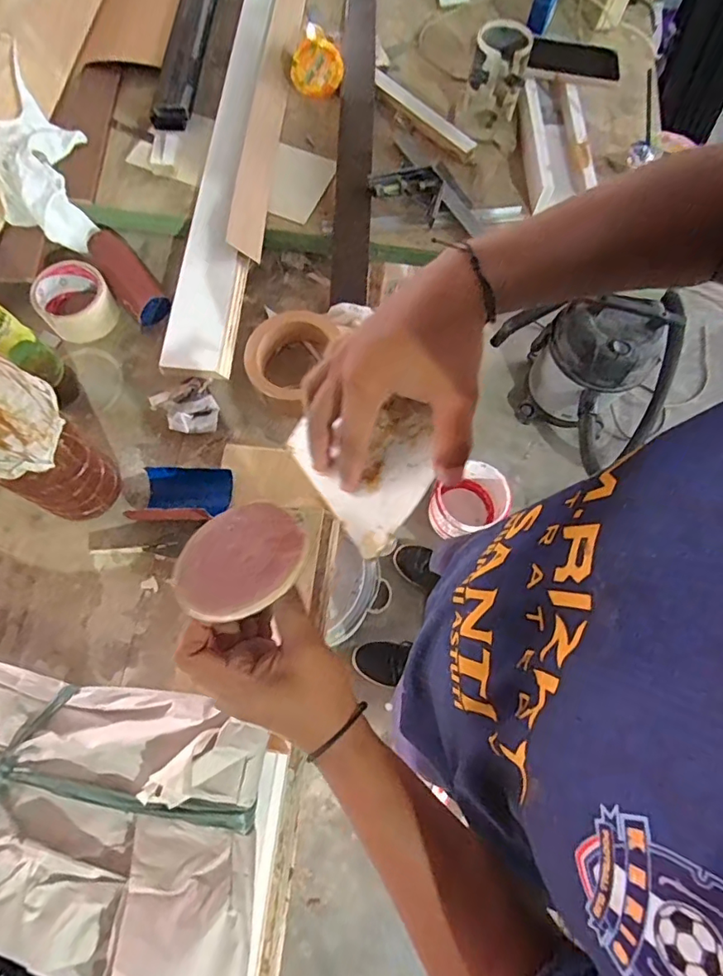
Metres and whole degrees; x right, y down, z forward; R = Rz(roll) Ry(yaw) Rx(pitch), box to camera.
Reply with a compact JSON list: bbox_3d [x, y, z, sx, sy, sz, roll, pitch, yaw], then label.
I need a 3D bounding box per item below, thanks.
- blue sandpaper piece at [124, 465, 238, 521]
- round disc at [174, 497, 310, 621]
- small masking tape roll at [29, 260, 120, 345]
[{"bbox_3d":[-0.198,0.005,0.571,0.100,0.047,0.061,-1,78,13],"label":"blue sandpaper piece"},{"bbox_3d":[-0.076,0.042,0.322,0.082,0.005,0.084,-9,44,8],"label":"round disc"},{"bbox_3d":[-0.364,-0.237,0.657,0.091,0.039,0.094,1,71,-2],"label":"small masking tape roll"}]

